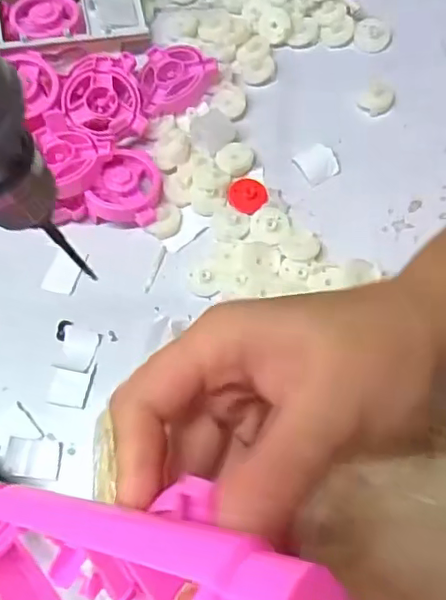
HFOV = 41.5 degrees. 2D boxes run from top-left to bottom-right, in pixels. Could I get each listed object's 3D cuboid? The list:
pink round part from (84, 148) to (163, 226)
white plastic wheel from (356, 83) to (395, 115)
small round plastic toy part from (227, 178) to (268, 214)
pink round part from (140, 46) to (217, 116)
[{"bbox_3d":[-0.060,-0.071,0.365,0.040,0.019,0.051,14,62,-13],"label":"pink round part"},{"bbox_3d":[0.097,-0.127,0.370,0.019,0.005,0.022,36,78,17],"label":"white plastic wheel"},{"bbox_3d":[0.015,-0.065,0.358,0.024,0.004,0.022,-2,70,6],"label":"small round plastic toy part"},{"bbox_3d":[-0.030,-0.149,0.385,0.048,0.014,0.051,-2,70,6],"label":"pink round part"}]

